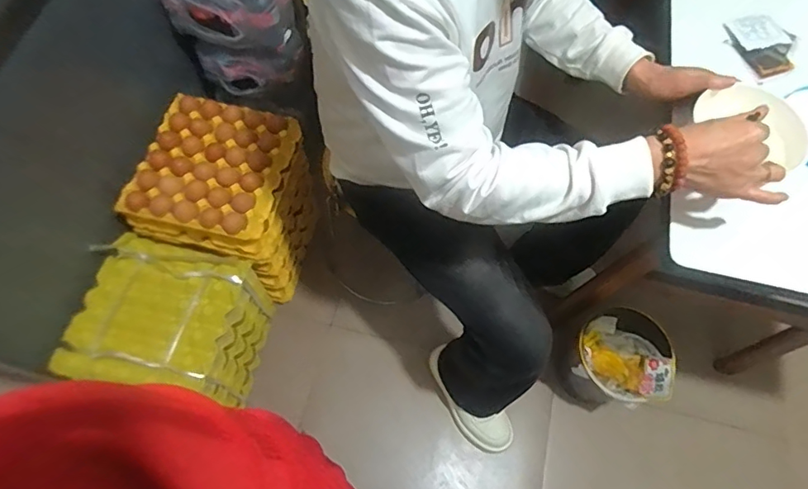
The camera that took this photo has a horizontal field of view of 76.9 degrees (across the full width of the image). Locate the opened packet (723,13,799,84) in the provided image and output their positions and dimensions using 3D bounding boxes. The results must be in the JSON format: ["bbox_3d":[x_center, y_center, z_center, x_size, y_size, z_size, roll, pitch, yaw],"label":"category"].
[{"bbox_3d":[0.564,-0.313,0.792,0.099,0.015,0.116,-24,70,-13],"label":"opened packet"}]

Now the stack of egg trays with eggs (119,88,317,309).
[{"bbox_3d":[-0.394,-0.090,1.198,0.276,0.360,0.307,15,66,3],"label":"stack of egg trays with eggs"}]

